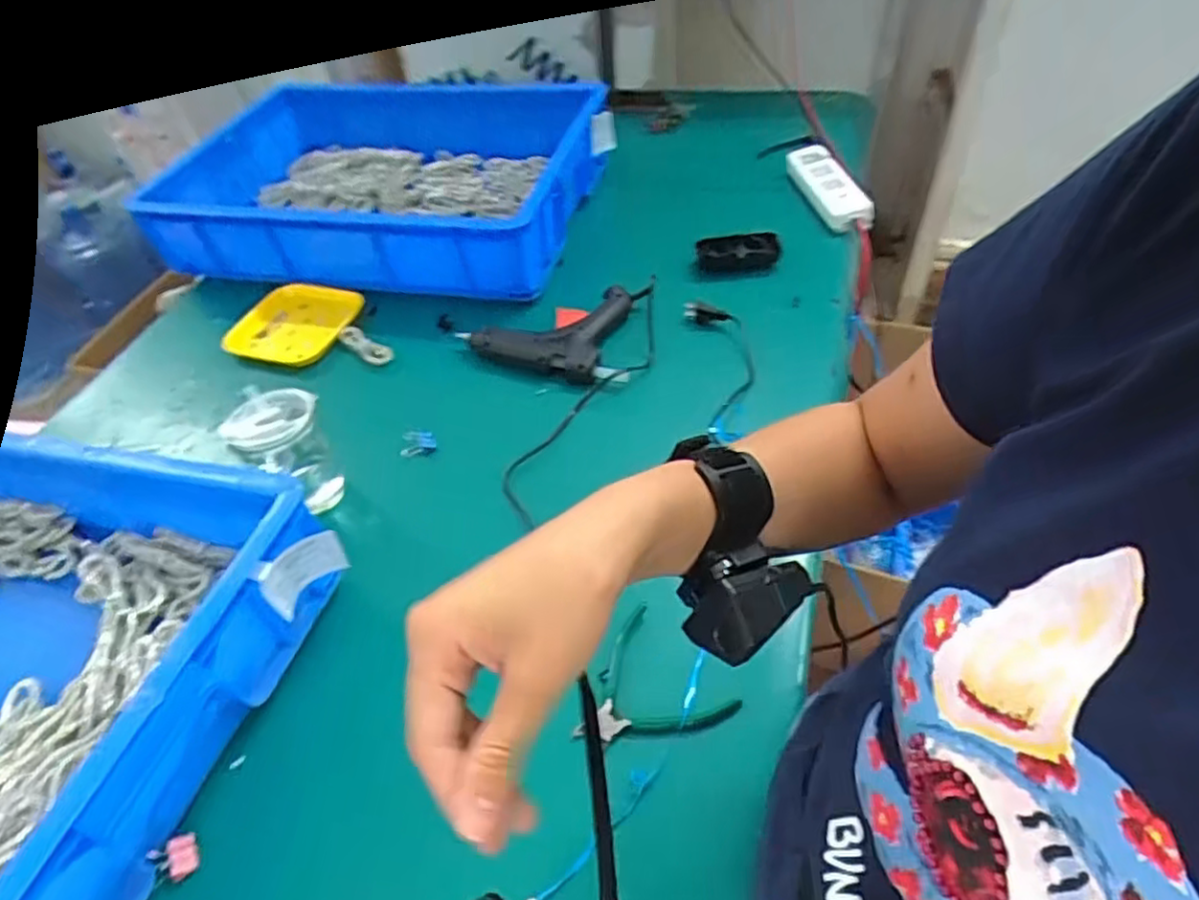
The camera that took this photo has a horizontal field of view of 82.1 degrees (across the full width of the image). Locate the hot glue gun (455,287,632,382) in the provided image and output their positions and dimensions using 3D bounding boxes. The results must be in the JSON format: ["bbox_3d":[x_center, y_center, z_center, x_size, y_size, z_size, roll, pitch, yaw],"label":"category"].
[{"bbox_3d":[-0.057,-0.141,0.778,0.154,0.030,0.125,14,51,18],"label":"hot glue gun"}]

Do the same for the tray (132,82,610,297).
[{"bbox_3d":[-0.294,-0.371,0.947,0.610,0.121,0.303,11,50,16],"label":"tray"}]

